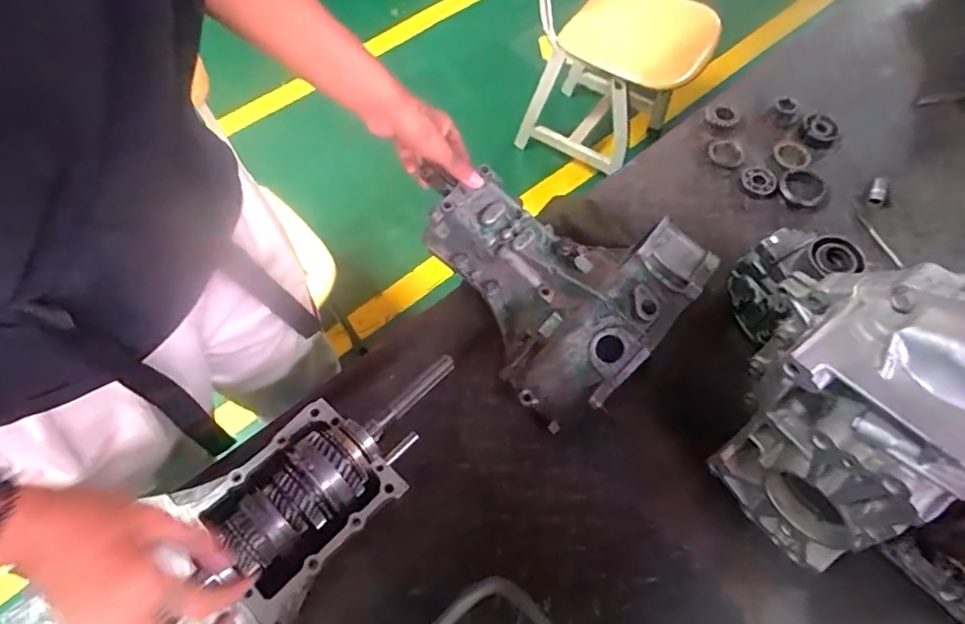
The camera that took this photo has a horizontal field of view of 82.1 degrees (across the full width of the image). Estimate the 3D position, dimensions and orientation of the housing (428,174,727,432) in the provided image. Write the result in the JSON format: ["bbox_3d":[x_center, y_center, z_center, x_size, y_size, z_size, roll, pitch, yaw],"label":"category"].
[{"bbox_3d":[0.092,-0.050,0.698,0.254,0.124,0.296,-41,70,-18],"label":"housing"}]

